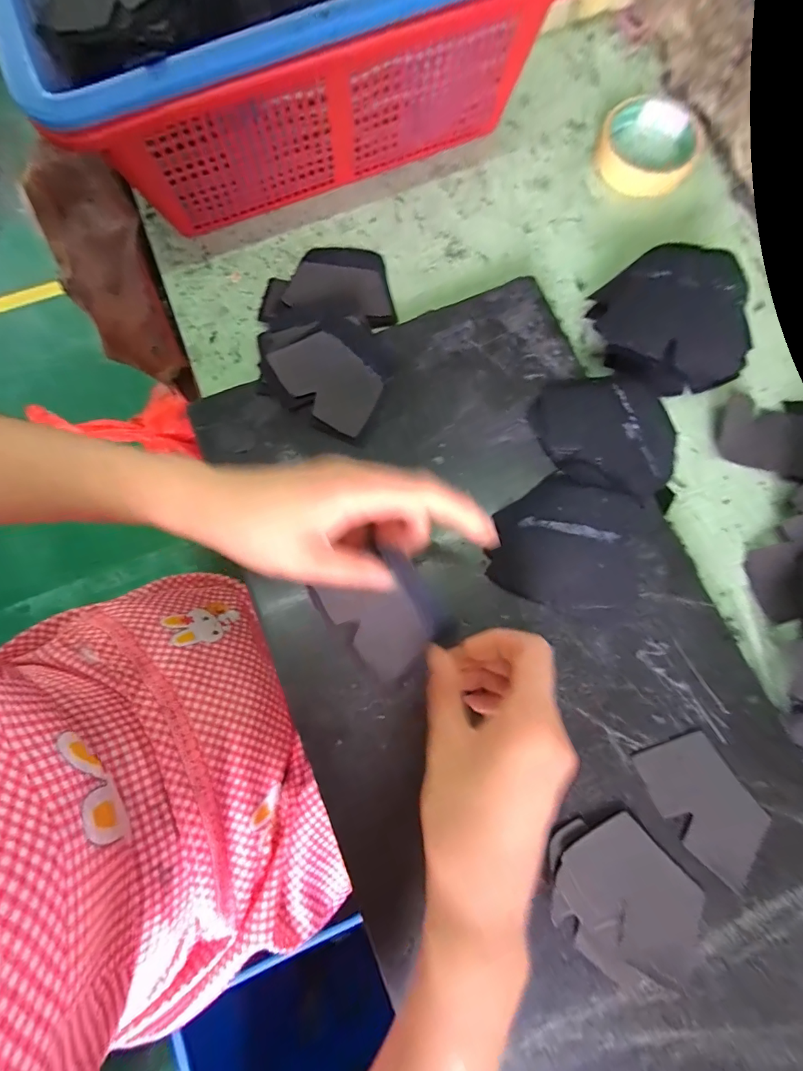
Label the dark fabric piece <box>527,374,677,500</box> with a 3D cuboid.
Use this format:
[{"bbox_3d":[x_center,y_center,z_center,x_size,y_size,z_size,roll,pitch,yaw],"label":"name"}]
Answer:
[{"bbox_3d":[0.152,-0.081,0.314,0.106,0.010,0.085,25,80,5],"label":"dark fabric piece"}]

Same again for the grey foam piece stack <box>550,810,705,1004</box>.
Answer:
[{"bbox_3d":[0.137,0.224,0.259,0.075,0.013,0.102,-44,82,-8],"label":"grey foam piece stack"}]

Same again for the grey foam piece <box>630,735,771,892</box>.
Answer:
[{"bbox_3d":[0.195,0.171,0.272,0.053,0.007,0.088,-35,81,-6],"label":"grey foam piece"}]

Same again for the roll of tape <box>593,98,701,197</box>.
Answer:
[{"bbox_3d":[0.226,-0.359,0.393,0.088,0.023,0.088,0,79,0],"label":"roll of tape"}]

